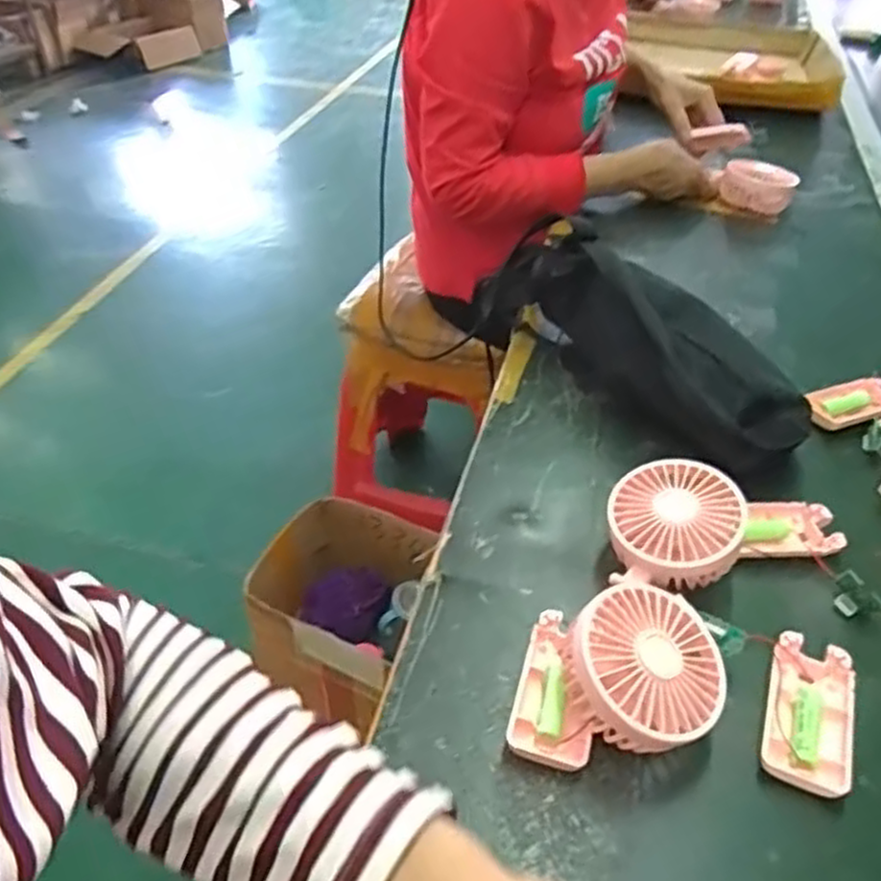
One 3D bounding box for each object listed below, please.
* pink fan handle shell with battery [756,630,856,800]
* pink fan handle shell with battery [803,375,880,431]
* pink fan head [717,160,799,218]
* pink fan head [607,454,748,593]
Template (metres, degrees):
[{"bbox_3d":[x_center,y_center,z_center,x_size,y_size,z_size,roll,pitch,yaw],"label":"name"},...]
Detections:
[{"bbox_3d":[0.216,0.161,0.444,0.051,0.019,0.095,17,44,16],"label":"pink fan handle shell with battery"},{"bbox_3d":[0.360,-0.031,0.661,0.099,0.017,0.050,-13,44,-16],"label":"pink fan handle shell with battery"},{"bbox_3d":[0.405,-0.323,0.960,0.077,0.050,0.077,1,42,-1],"label":"pink fan head"},{"bbox_3d":[0.162,0.061,0.521,0.085,0.047,0.081,-42,55,-21],"label":"pink fan head"}]

